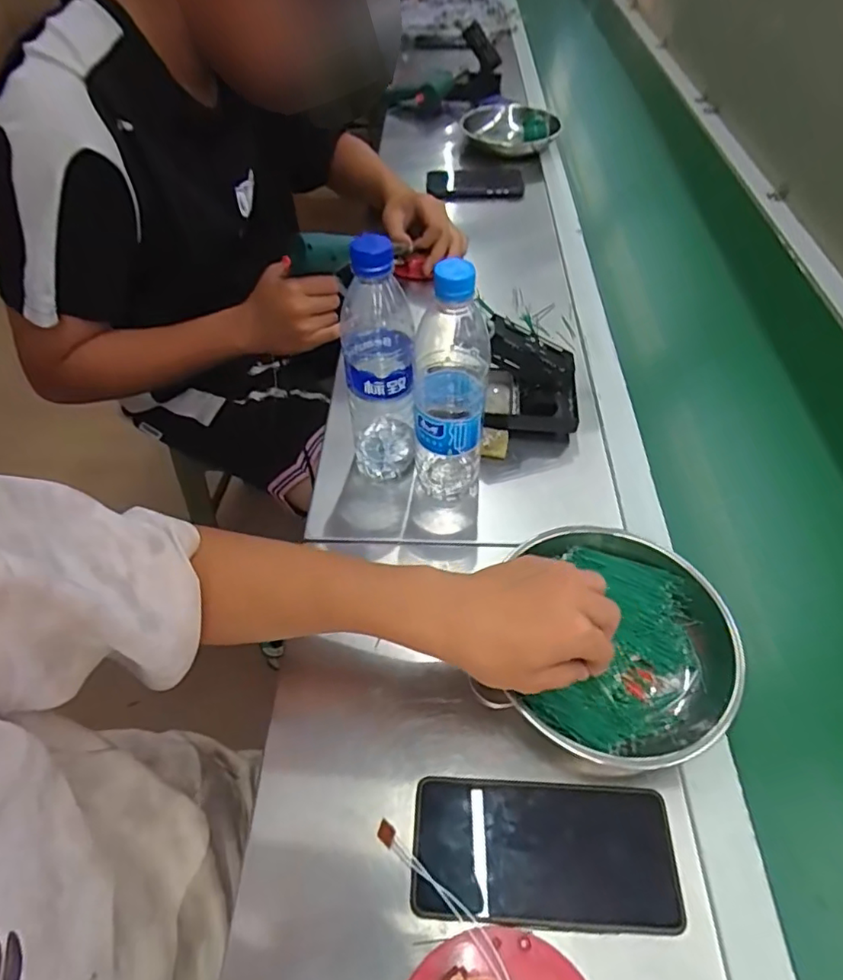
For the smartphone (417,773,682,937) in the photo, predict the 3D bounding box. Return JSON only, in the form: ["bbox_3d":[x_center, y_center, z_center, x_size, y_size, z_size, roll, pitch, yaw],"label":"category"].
[{"bbox_3d":[0.076,0.229,0.360,0.159,0.011,0.078,-1,50,6],"label":"smartphone"}]

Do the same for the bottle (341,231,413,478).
[{"bbox_3d":[-0.040,-0.110,0.510,0.054,0.228,0.069,-11,52,-8],"label":"bottle"}]

